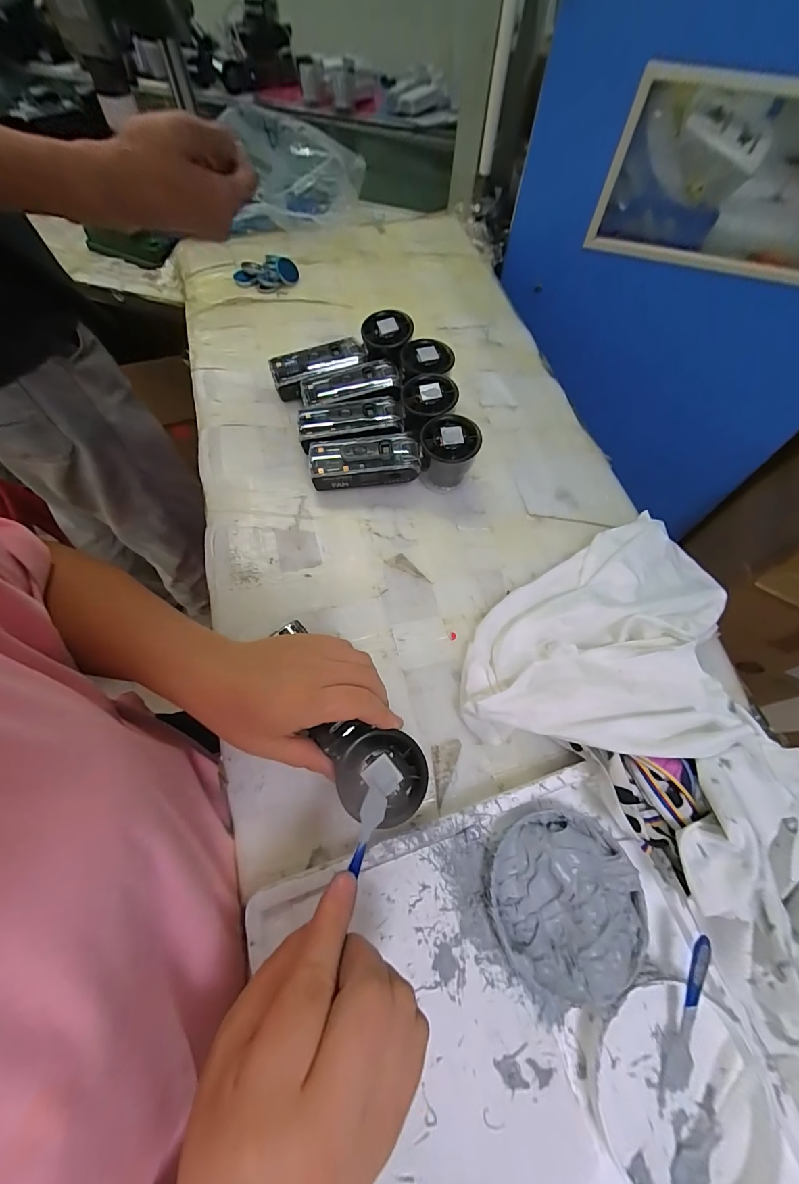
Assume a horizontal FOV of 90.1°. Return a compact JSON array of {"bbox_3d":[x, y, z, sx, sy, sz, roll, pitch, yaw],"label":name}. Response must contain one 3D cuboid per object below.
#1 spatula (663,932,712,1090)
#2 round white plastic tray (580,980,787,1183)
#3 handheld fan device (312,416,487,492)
[{"bbox_3d":[0.170,0.248,0.236,0.013,0.009,0.082,21,80,9],"label":"spatula"},{"bbox_3d":[0.158,0.283,0.224,0.097,0.014,0.090,1,62,-1],"label":"round white plastic tray"},{"bbox_3d":[-0.008,-0.136,0.405,0.167,0.056,0.062,-5,62,-4],"label":"handheld fan device"}]

